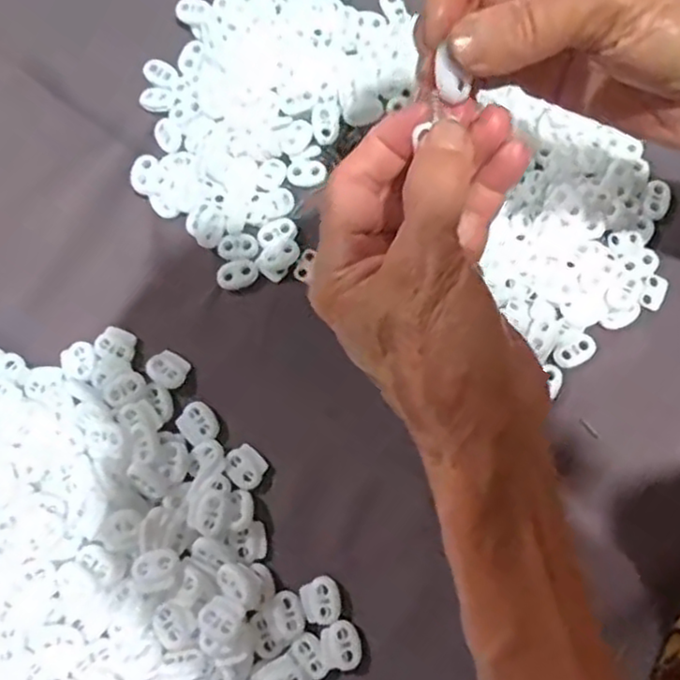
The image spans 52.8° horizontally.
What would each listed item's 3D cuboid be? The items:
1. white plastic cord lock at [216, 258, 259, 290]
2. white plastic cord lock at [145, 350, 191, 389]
[{"bbox_3d":[-0.056,-0.036,0.377,0.022,0.004,0.015,-18,80,-3],"label":"white plastic cord lock"},{"bbox_3d":[-0.092,0.015,0.366,0.021,0.006,0.018,34,81,6],"label":"white plastic cord lock"}]

